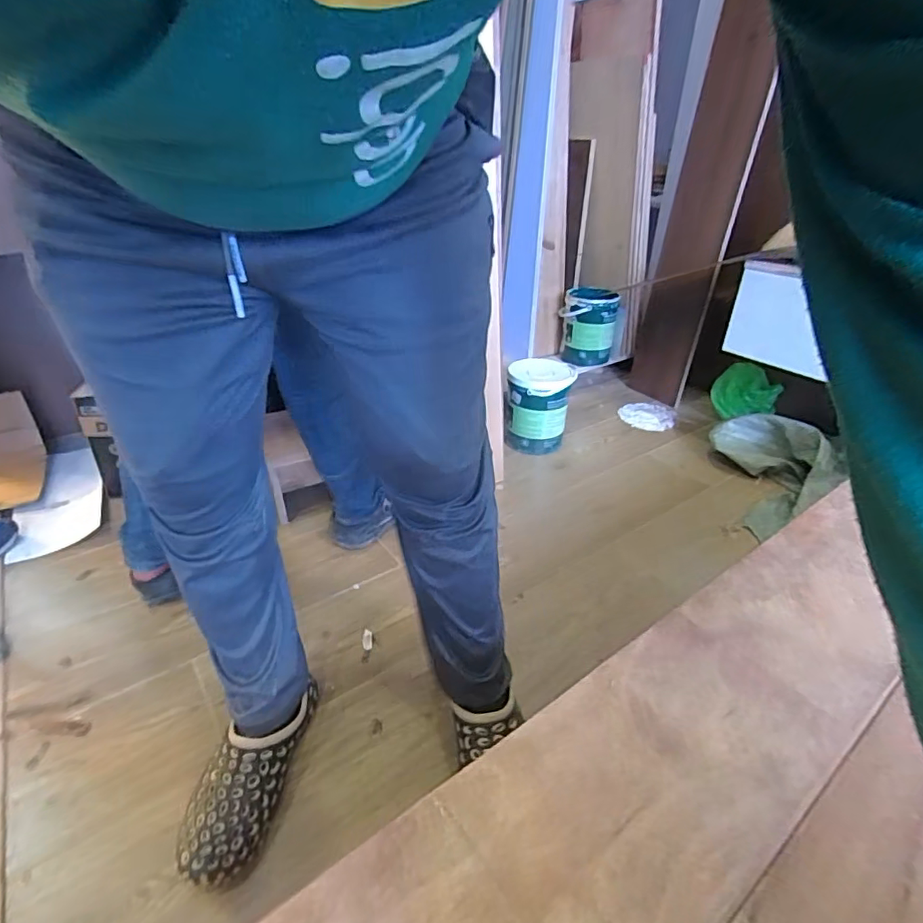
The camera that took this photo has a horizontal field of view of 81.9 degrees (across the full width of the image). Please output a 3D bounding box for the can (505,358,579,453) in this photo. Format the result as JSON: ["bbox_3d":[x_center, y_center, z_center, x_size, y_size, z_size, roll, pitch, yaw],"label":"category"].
[{"bbox_3d":[0.209,-0.154,1.467,0.171,0.220,0.162,4,31,4],"label":"can"}]

